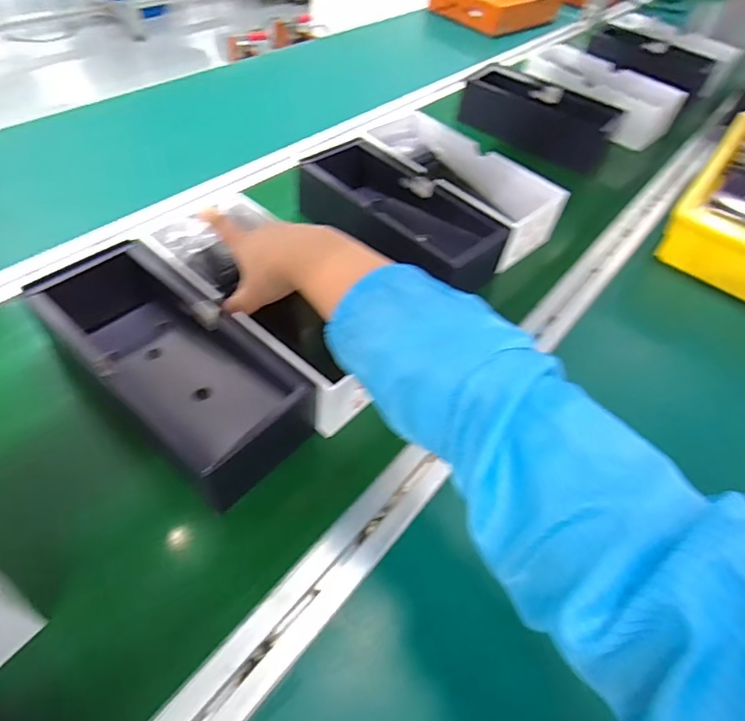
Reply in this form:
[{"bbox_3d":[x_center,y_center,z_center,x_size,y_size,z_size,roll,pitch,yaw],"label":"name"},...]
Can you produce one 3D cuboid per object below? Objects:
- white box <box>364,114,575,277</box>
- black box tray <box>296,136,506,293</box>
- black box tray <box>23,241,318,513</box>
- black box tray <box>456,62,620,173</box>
[{"bbox_3d":[0.106,-0.239,0.669,0.272,0.070,0.132,37,57,22],"label":"white box"},{"bbox_3d":[0.033,-0.169,0.618,0.250,0.081,0.126,39,58,23],"label":"black box tray"},{"bbox_3d":[-0.177,-0.002,0.440,0.251,0.069,0.102,35,56,20],"label":"black box tray"},{"bbox_3d":[0.293,-0.430,0.862,0.253,0.074,0.127,26,54,14],"label":"black box tray"}]

